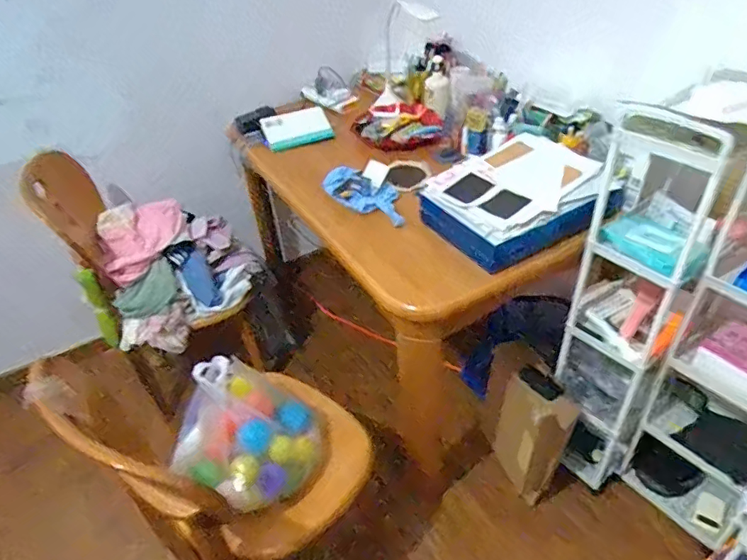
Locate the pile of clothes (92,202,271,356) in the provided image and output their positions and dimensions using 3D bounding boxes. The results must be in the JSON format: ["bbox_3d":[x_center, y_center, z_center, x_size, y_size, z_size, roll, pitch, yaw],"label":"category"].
[{"bbox_3d":[-0.555,-0.045,1.561,0.415,0.310,0.305,-18,41,-15],"label":"pile of clothes"}]

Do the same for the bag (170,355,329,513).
[{"bbox_3d":[-0.258,0.290,1.061,0.295,0.240,0.244,-21,42,-19],"label":"bag"}]

